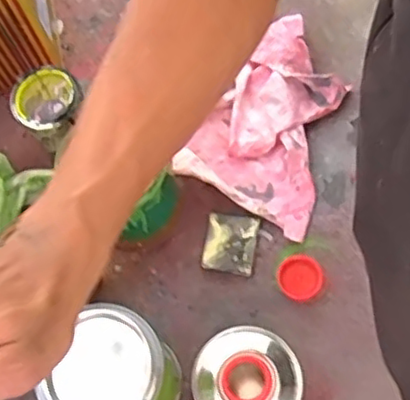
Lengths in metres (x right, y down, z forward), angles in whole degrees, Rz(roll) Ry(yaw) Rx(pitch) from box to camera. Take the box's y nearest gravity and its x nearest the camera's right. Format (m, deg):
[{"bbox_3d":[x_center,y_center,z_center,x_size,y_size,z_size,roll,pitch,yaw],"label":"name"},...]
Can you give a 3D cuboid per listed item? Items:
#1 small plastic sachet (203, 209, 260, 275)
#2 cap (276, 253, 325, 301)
[{"bbox_3d":[0.028,0.046,0.707,0.056,0.004,0.067,9,72,7],"label":"small plastic sachet"},{"bbox_3d":[0.100,0.081,0.674,0.047,0.008,0.047,-1,71,4],"label":"cap"}]

